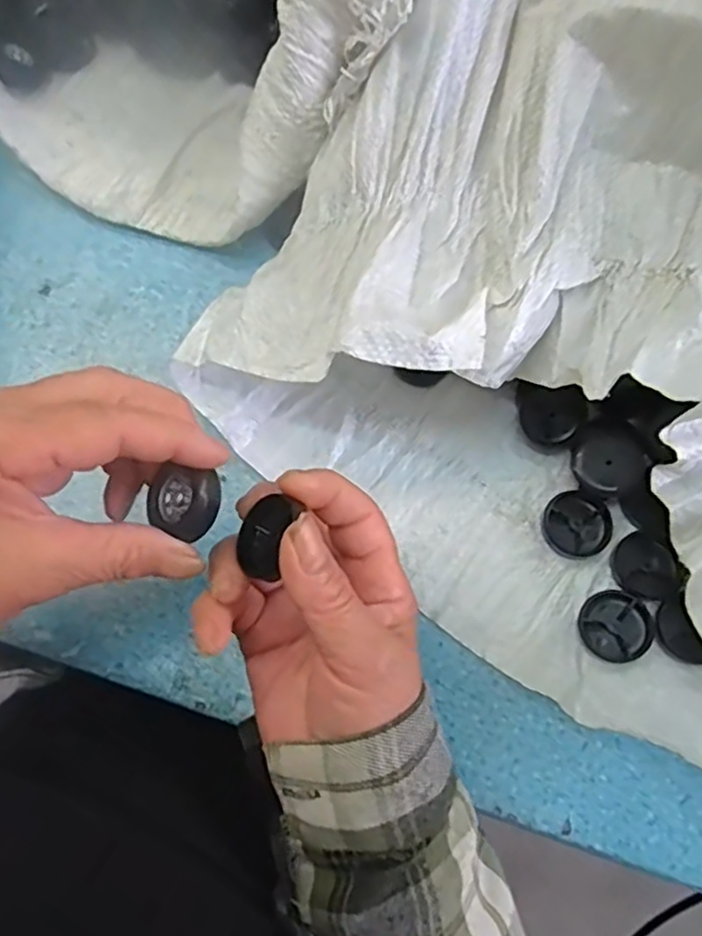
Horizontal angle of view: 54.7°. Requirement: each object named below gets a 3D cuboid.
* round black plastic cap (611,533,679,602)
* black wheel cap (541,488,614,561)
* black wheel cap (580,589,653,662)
[{"bbox_3d":[0.140,0.049,0.325,0.031,0.009,0.028,39,80,10],"label":"round black plastic cap"},{"bbox_3d":[0.110,0.028,0.331,0.032,0.009,0.031,0,76,1],"label":"black wheel cap"},{"bbox_3d":[0.124,0.074,0.318,0.032,0.010,0.031,0,76,1],"label":"black wheel cap"}]

